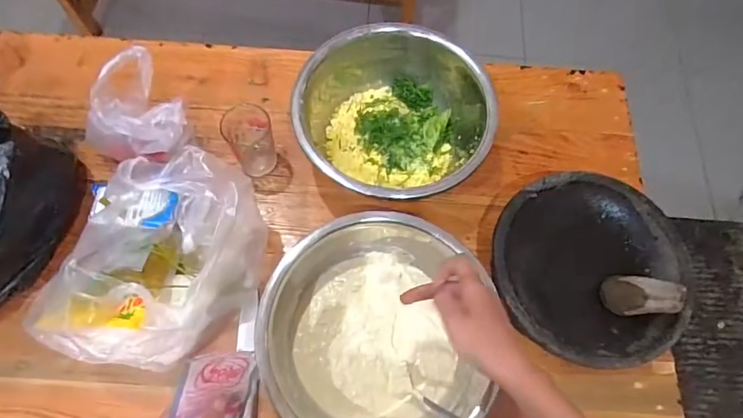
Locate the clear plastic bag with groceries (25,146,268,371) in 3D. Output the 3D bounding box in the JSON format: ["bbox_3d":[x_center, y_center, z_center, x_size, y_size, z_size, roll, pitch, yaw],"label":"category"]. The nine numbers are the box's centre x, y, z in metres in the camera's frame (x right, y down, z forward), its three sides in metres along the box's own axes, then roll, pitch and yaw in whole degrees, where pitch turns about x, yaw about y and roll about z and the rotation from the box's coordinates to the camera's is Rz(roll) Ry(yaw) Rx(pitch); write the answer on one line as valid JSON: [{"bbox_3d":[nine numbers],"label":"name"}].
[{"bbox_3d":[-0.237,0.064,0.538,0.198,0.137,0.217,0,68,-3],"label":"clear plastic bag with groceries"}]

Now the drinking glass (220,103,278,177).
[{"bbox_3d":[-0.174,-0.098,0.659,0.064,0.076,0.076,-23,71,-12],"label":"drinking glass"}]

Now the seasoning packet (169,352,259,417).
[{"bbox_3d":[-0.137,0.165,0.397,0.009,0.072,0.081,20,94,44],"label":"seasoning packet"}]

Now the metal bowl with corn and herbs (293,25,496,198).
[{"bbox_3d":[0.027,-0.135,0.643,0.256,0.118,0.232,-6,68,-6],"label":"metal bowl with corn and herbs"}]

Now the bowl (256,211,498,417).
[{"bbox_3d":[0.007,0.146,0.542,0.254,0.084,0.263,1,68,-3],"label":"bowl"}]

